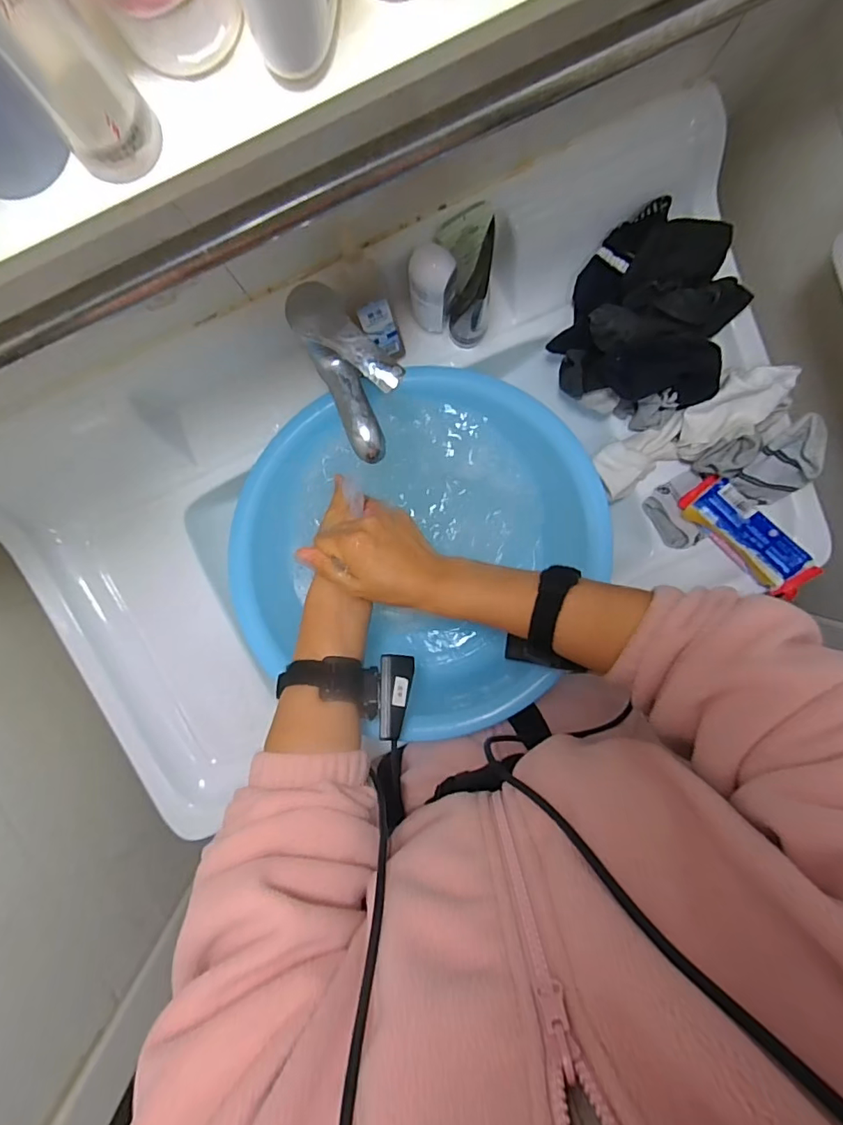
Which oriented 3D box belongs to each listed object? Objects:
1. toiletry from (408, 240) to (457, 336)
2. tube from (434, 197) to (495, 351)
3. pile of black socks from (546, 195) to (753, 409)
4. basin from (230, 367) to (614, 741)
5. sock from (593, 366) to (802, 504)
[{"bbox_3d":[0.010,-0.243,0.455,0.041,0.119,0.031,5,97,-3],"label":"toiletry"},{"bbox_3d":[0.044,-0.270,0.488,0.054,0.136,0.034,-10,54,-1],"label":"tube"},{"bbox_3d":[0.229,-0.246,0.487,0.156,0.078,0.184,17,96,-4],"label":"pile of black socks"},{"bbox_3d":[-0.005,-0.037,0.523,0.324,0.111,0.330,0,97,-2],"label":"basin"},{"bbox_3d":[0.276,-0.131,0.518,0.189,0.045,0.067,-30,98,26],"label":"sock"}]

